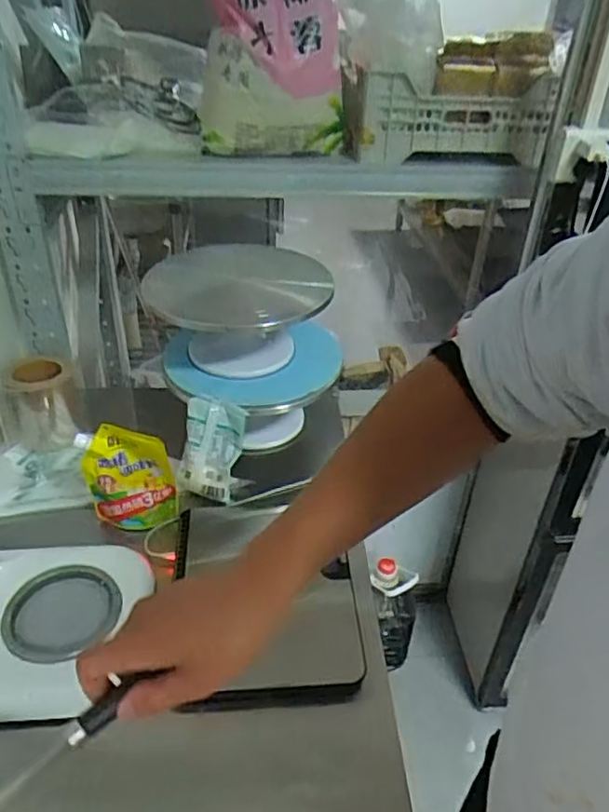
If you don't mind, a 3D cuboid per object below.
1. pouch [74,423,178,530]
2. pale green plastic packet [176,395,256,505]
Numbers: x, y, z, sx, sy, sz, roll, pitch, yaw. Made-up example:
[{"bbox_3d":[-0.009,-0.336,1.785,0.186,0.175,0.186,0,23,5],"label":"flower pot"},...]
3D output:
[{"bbox_3d":[-0.243,0.097,0.867,0.121,0.153,0.032,0,36,-4],"label":"pouch"},{"bbox_3d":[-0.133,0.063,0.939,0.094,0.144,0.031,11,10,11],"label":"pale green plastic packet"}]

